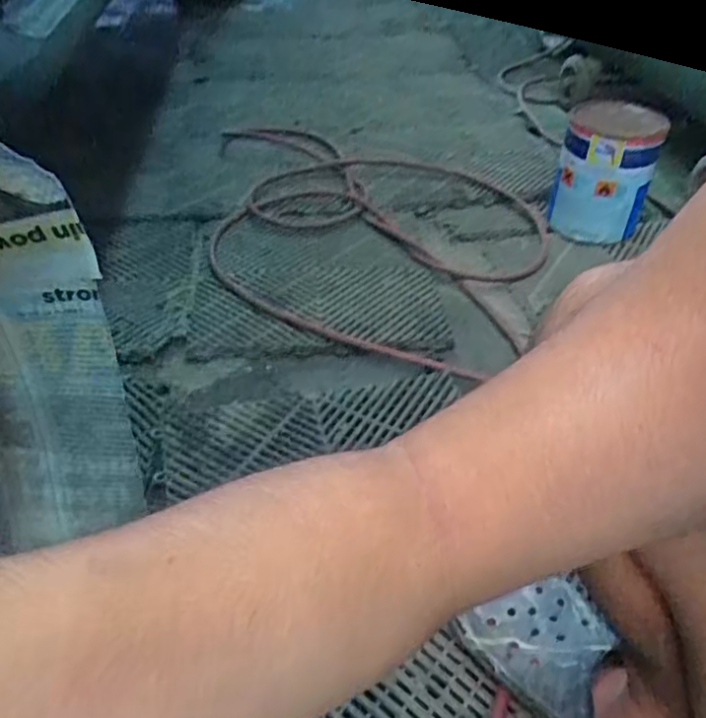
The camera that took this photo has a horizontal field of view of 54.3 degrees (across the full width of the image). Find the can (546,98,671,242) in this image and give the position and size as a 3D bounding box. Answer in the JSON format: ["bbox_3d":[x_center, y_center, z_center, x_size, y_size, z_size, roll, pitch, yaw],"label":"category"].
[{"bbox_3d":[0.429,-0.318,1.181,0.150,0.196,0.174,13,39,13],"label":"can"}]

